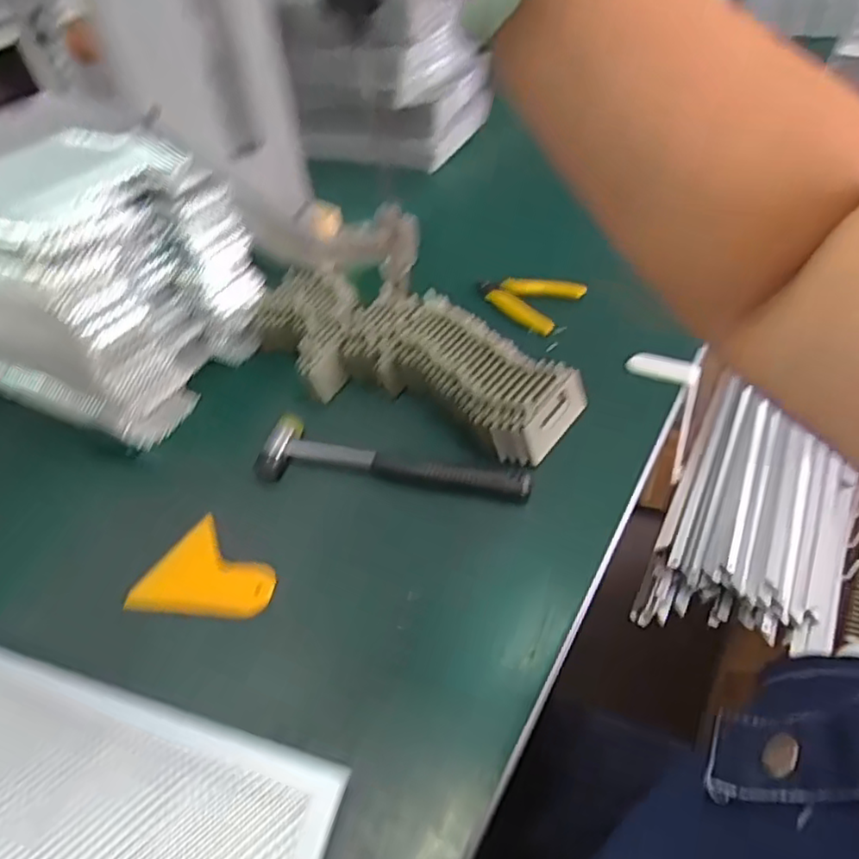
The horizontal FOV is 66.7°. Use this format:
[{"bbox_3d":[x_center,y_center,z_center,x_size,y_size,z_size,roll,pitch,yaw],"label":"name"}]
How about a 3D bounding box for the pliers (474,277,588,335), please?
[{"bbox_3d":[0.102,-0.143,0.712,0.116,0.027,0.068,28,54,31],"label":"pliers"}]

